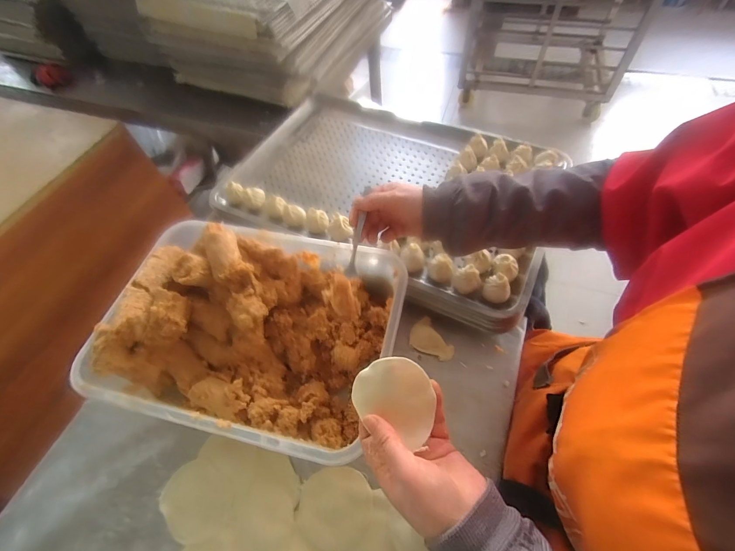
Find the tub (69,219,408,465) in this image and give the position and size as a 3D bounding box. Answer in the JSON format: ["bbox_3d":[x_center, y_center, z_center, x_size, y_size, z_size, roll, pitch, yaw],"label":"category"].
[{"bbox_3d":[-0.152,0.078,0.476,0.367,0.147,0.275,9,59,9],"label":"tub"}]

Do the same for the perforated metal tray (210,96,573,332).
[{"bbox_3d":[0.034,-0.184,0.632,0.592,0.057,0.405,23,62,16],"label":"perforated metal tray"}]

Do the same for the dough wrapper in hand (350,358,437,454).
[{"bbox_3d":[0.028,0.112,0.316,0.078,0.010,0.064,27,89,7],"label":"dough wrapper in hand"}]

